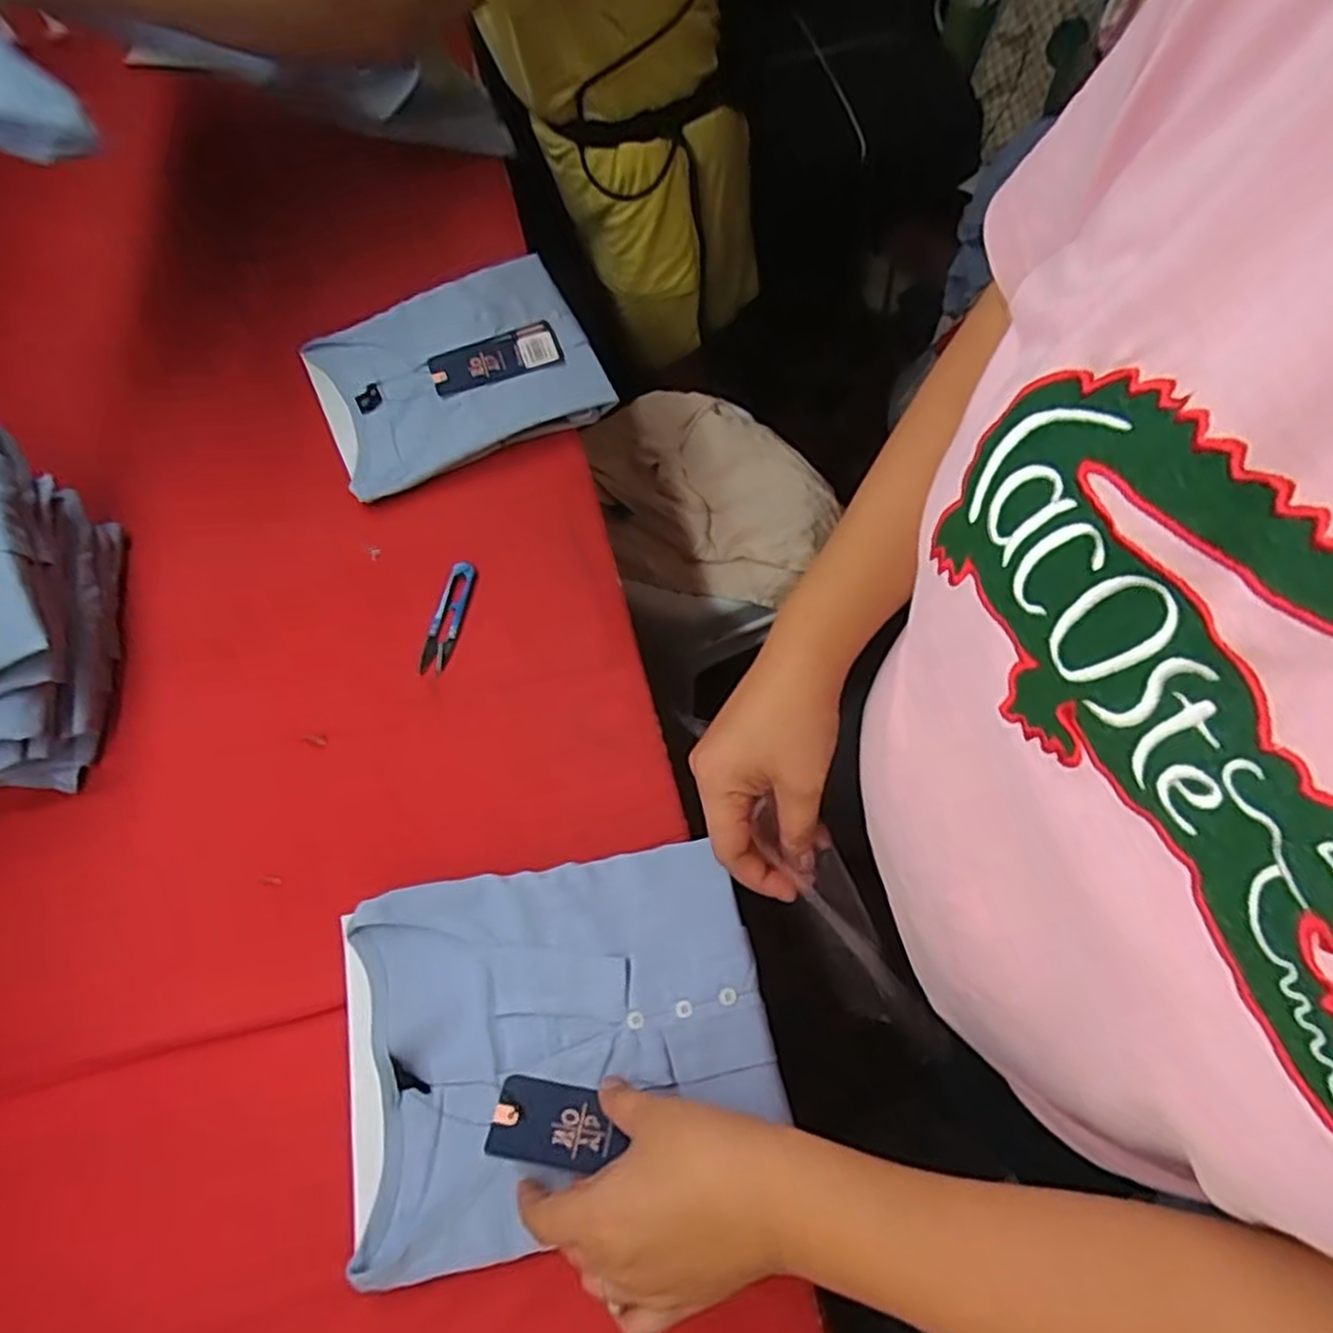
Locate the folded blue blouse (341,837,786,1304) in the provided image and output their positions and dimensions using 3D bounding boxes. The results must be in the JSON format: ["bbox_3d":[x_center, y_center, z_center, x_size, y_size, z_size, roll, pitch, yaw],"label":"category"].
[{"bbox_3d":[-0.063,0.225,0.477,0.242,0.031,0.204,-12,63,-6],"label":"folded blue blouse"}]

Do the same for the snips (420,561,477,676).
[{"bbox_3d":[-0.179,-0.042,0.638,0.024,0.012,0.098,10,63,5],"label":"snips"}]

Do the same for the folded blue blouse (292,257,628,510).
[{"bbox_3d":[-0.202,-0.281,0.737,0.252,0.047,0.205,-23,65,-12],"label":"folded blue blouse"}]

